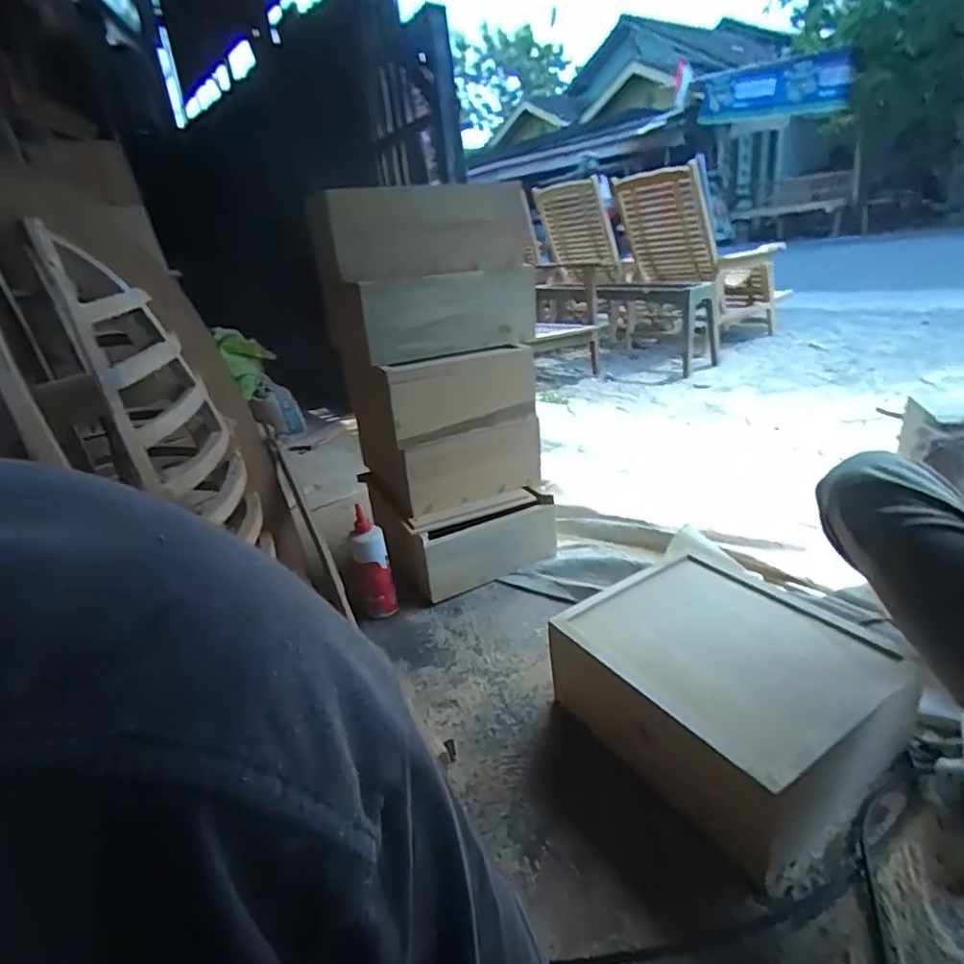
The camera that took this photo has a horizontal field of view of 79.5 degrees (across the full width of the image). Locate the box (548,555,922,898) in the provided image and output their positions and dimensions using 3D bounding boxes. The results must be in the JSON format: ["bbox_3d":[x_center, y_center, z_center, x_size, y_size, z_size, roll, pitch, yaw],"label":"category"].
[{"bbox_3d":[0.328,0.285,0.809,0.298,0.155,0.371,-19,25,-29],"label":"box"}]

